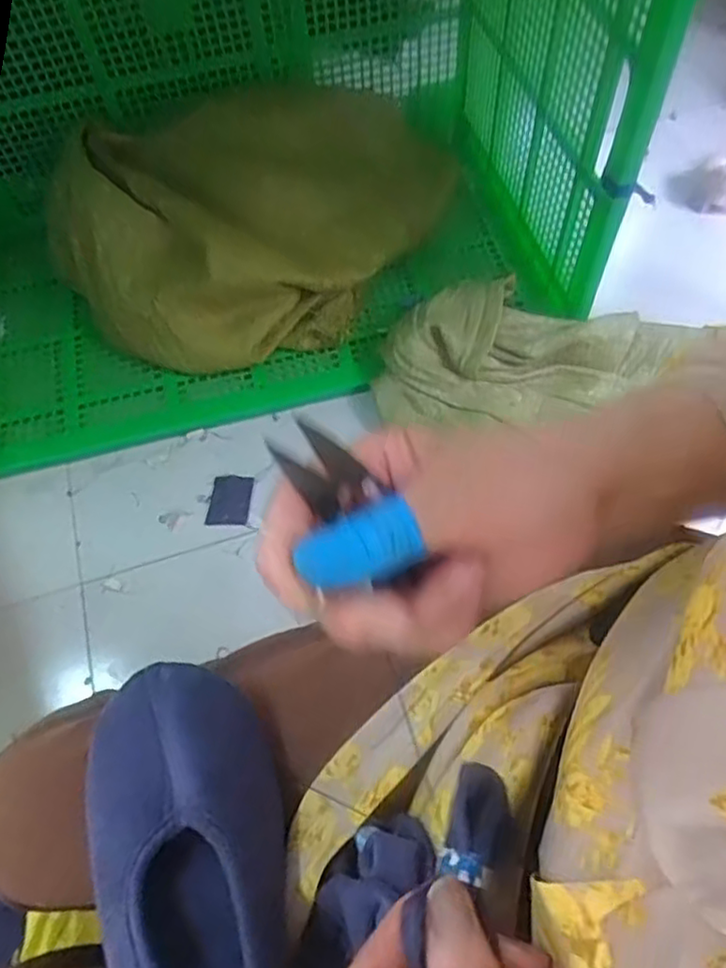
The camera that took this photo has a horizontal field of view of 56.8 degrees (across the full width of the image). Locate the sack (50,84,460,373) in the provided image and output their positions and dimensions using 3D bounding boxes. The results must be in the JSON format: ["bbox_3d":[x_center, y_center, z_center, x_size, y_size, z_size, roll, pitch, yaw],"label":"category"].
[{"bbox_3d":[-0.162,-0.394,1.033,0.606,0.224,0.319,-7,62,-1],"label":"sack"}]

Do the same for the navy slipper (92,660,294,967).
[{"bbox_3d":[-0.078,0.198,0.299,0.087,0.066,0.239,-13,62,-4],"label":"navy slipper"}]

